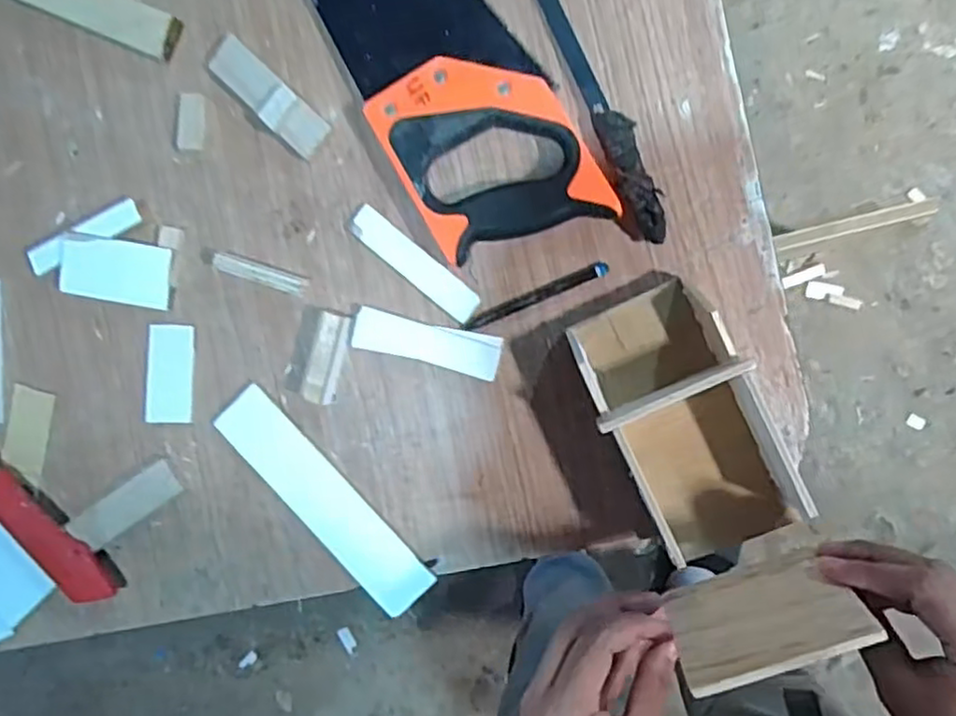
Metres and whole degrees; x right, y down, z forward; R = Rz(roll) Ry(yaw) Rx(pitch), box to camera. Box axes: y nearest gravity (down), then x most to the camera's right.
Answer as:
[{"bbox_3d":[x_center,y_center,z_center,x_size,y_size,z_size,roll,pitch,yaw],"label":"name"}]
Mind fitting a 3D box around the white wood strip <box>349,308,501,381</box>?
[{"bbox_3d":[-0.035,-0.010,0.468,0.101,0.007,0.028,14,93,6],"label":"white wood strip"}]

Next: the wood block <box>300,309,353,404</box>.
[{"bbox_3d":[-0.104,0.000,0.473,0.020,0.025,0.062,15,93,6],"label":"wood block"}]

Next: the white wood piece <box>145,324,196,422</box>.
[{"bbox_3d":[-0.221,0.011,0.495,0.035,0.005,0.070,6,92,7],"label":"white wood piece"}]

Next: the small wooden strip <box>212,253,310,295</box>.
[{"bbox_3d":[-0.150,-0.058,0.476,0.063,0.008,0.013,17,92,-6],"label":"small wooden strip"}]

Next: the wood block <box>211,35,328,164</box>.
[{"bbox_3d":[-0.143,-0.178,0.469,0.094,0.015,0.028,44,96,4],"label":"wood block"}]

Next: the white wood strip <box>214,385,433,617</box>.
[{"bbox_3d":[-0.109,0.101,0.483,0.042,0.006,0.185,-44,87,6],"label":"white wood strip"}]

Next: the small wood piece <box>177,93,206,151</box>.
[{"bbox_3d":[-0.202,-0.166,0.484,0.020,0.004,0.040,6,92,6],"label":"small wood piece"}]

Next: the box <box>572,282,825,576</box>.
[{"bbox_3d":[0.125,0.038,0.423,0.088,0.056,0.162,-28,88,7],"label":"box"}]

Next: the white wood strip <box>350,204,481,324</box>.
[{"bbox_3d":[-0.043,-0.064,0.470,0.105,0.004,0.023,40,96,4],"label":"white wood strip"}]

